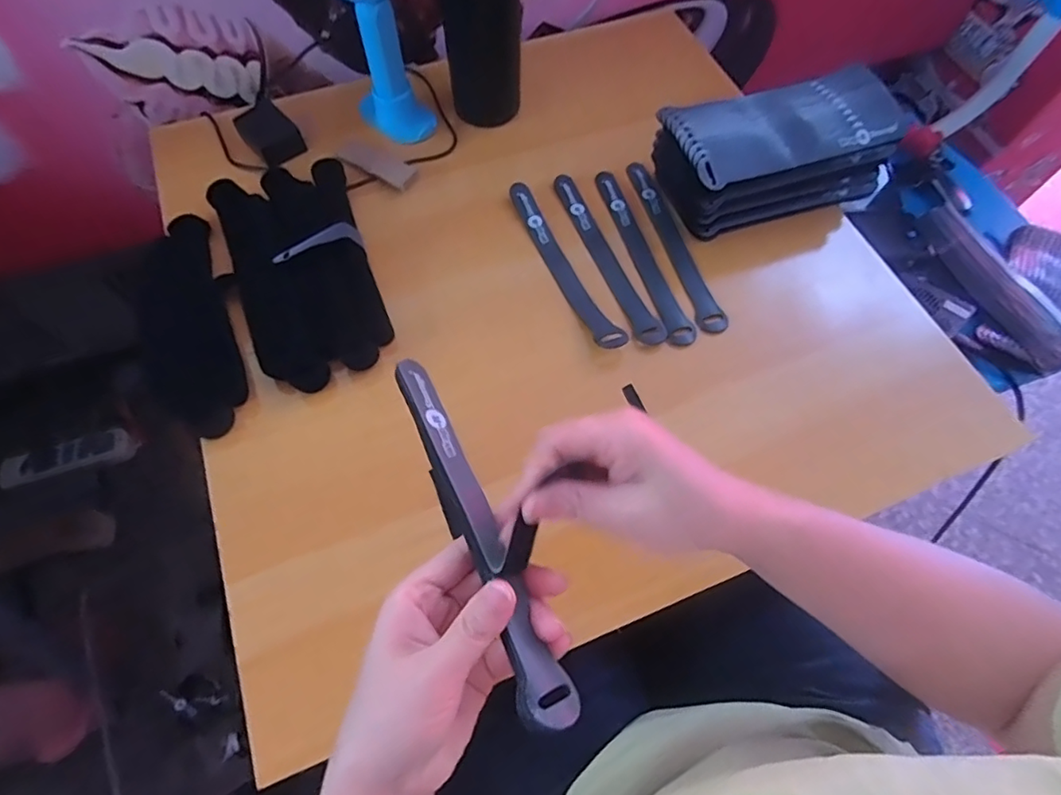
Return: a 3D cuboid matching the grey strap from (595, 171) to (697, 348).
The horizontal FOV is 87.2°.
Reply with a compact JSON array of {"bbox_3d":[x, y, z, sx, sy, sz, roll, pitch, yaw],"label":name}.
[{"bbox_3d":[0.097,-0.130,0.488,0.023,0.010,0.195,-14,66,-7],"label":"grey strap"}]

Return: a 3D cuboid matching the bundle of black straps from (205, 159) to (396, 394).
[{"bbox_3d":[-0.190,-0.112,0.469,0.109,0.030,0.221,-23,68,-11],"label":"bundle of black straps"}]

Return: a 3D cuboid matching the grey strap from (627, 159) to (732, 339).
[{"bbox_3d":[0.125,-0.142,0.494,0.024,0.006,0.195,-14,66,-7],"label":"grey strap"}]

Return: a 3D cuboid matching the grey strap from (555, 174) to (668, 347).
[{"bbox_3d":[0.065,-0.125,0.486,0.022,0.010,0.192,-20,67,-10],"label":"grey strap"}]

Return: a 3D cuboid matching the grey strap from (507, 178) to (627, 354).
[{"bbox_3d":[0.027,-0.116,0.474,0.022,0.025,0.192,-21,67,-10],"label":"grey strap"}]

